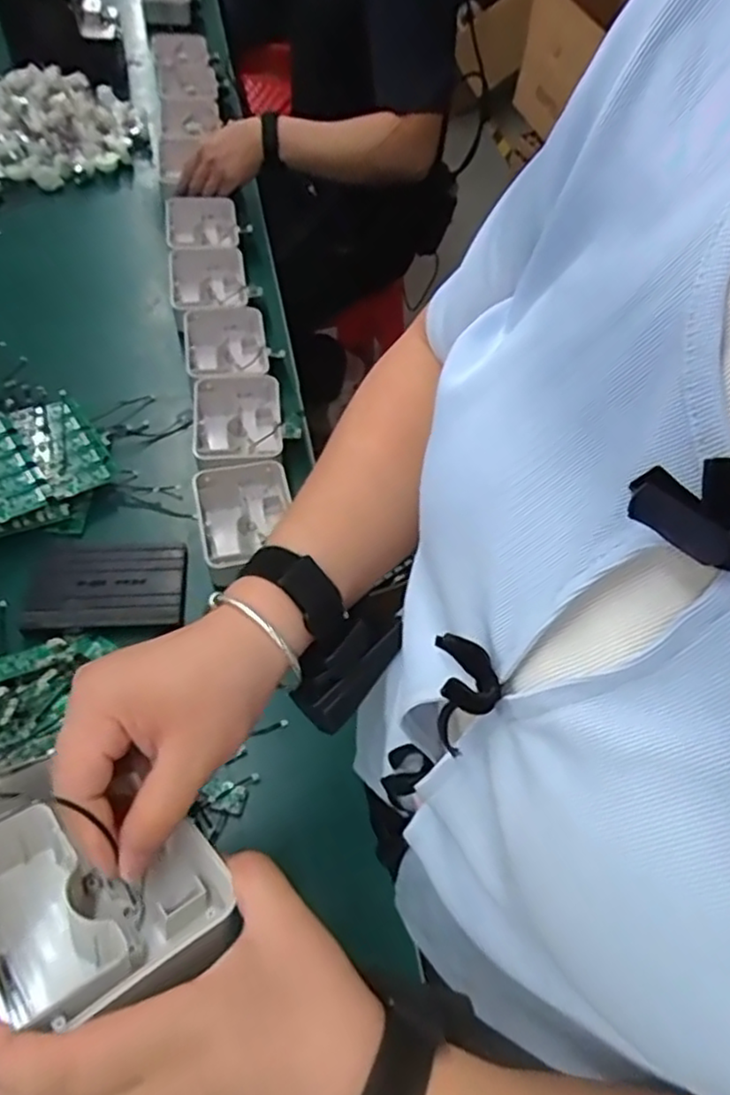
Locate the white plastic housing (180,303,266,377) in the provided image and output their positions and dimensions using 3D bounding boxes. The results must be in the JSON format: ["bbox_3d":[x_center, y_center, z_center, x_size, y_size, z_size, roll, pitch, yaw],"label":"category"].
[{"bbox_3d":[-0.175,-0.252,0.858,0.106,0.042,0.127,-8,59,-9],"label":"white plastic housing"}]

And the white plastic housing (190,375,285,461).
[{"bbox_3d":[-0.149,-0.145,0.789,0.108,0.043,0.124,-11,60,-11],"label":"white plastic housing"}]

